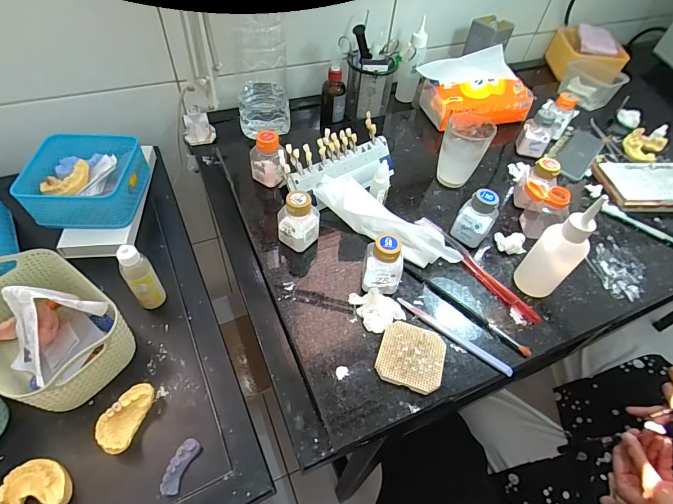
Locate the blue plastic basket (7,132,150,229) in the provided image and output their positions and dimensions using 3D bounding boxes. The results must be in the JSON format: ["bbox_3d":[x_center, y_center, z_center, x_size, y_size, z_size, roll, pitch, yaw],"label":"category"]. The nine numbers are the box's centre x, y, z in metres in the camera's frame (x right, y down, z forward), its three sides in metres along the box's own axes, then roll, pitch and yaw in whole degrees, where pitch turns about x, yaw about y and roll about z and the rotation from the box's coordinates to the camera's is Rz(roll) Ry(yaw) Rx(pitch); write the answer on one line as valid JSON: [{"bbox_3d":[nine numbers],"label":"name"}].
[{"bbox_3d":[-0.355,-0.107,0.540,0.139,0.056,0.148,2,53,-4],"label":"blue plastic basket"}]

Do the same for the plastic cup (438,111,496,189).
[{"bbox_3d":[0.186,-0.150,0.560,0.065,0.091,0.059,23,54,12],"label":"plastic cup"}]

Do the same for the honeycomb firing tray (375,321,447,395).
[{"bbox_3d":[0.078,0.109,0.393,0.067,0.015,0.064,17,53,8],"label":"honeycomb firing tray"}]

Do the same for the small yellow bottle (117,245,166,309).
[{"bbox_3d":[-0.233,0.032,0.452,0.032,0.100,0.024,-27,59,-24],"label":"small yellow bottle"}]

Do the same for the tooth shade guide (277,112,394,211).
[{"bbox_3d":[0.011,-0.120,0.529,0.172,0.078,0.072,-30,61,-25],"label":"tooth shade guide"}]

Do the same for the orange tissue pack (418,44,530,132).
[{"bbox_3d":[0.250,-0.296,0.690,0.174,0.072,0.141,-11,55,-13],"label":"orange tissue pack"}]

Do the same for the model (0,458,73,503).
[{"bbox_3d":[-0.288,0.227,0.352,0.067,0.029,0.049,-21,57,-21],"label":"model"}]

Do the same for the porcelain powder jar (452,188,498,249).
[{"bbox_3d":[0.179,-0.044,0.487,0.043,0.073,0.037,35,58,20],"label":"porcelain powder jar"}]

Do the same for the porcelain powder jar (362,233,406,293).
[{"bbox_3d":[0.054,0.015,0.428,0.045,0.075,0.042,2,53,-3],"label":"porcelain powder jar"}]

